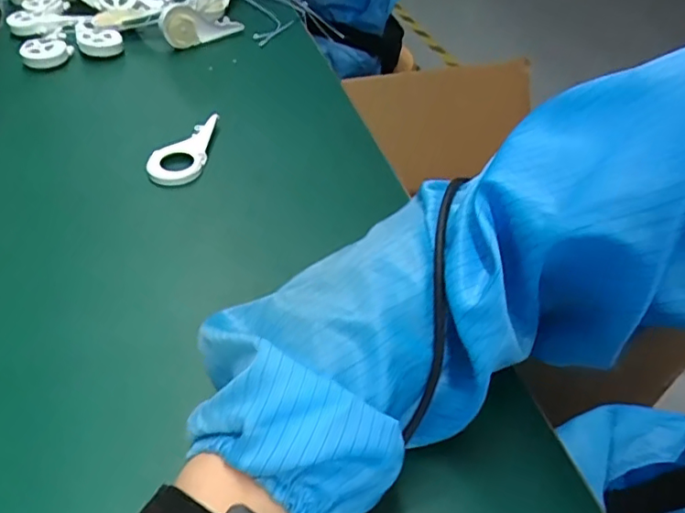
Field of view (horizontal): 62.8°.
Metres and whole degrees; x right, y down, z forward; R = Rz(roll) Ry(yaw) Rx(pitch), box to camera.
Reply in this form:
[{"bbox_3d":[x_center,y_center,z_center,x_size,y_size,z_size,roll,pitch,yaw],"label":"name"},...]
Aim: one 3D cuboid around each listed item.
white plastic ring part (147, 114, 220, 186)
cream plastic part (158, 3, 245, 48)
[{"bbox_3d":[-0.139,-0.092,0.483,0.046,0.015,0.087,3,45,-1],"label":"white plastic ring part"},{"bbox_3d":[-0.154,-0.255,0.617,0.088,0.041,0.018,-16,49,-20],"label":"cream plastic part"}]

